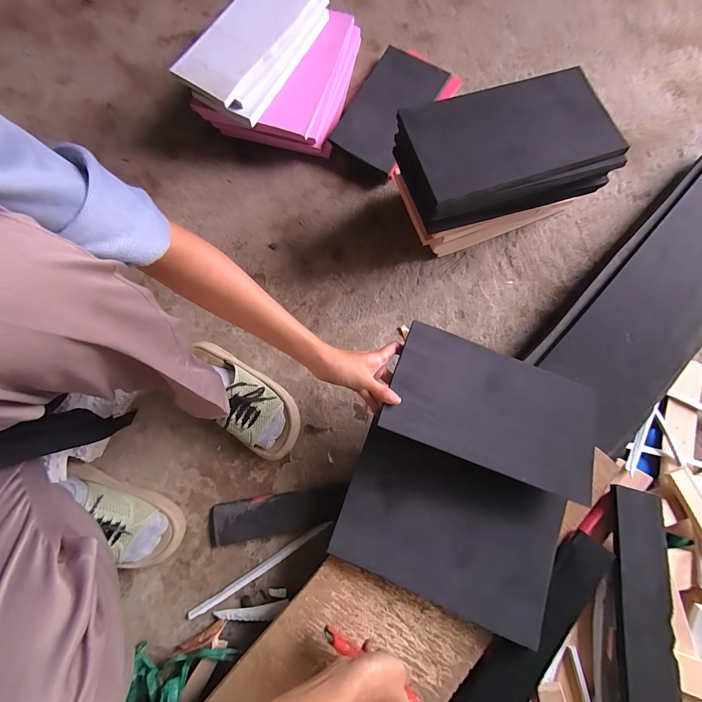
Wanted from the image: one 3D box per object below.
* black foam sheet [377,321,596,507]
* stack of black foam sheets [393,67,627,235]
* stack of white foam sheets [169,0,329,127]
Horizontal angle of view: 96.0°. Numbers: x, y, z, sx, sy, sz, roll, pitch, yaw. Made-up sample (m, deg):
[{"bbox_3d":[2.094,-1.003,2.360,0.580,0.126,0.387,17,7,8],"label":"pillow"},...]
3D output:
[{"bbox_3d":[0.194,0.078,0.414,0.286,0.012,0.147,21,75,-2],"label":"black foam sheet"},{"bbox_3d":[0.222,-0.291,0.470,0.280,0.091,0.154,-15,78,-4],"label":"stack of black foam sheets"},{"bbox_3d":[-0.173,-0.565,0.575,0.155,0.044,0.304,27,78,5],"label":"stack of white foam sheets"}]

